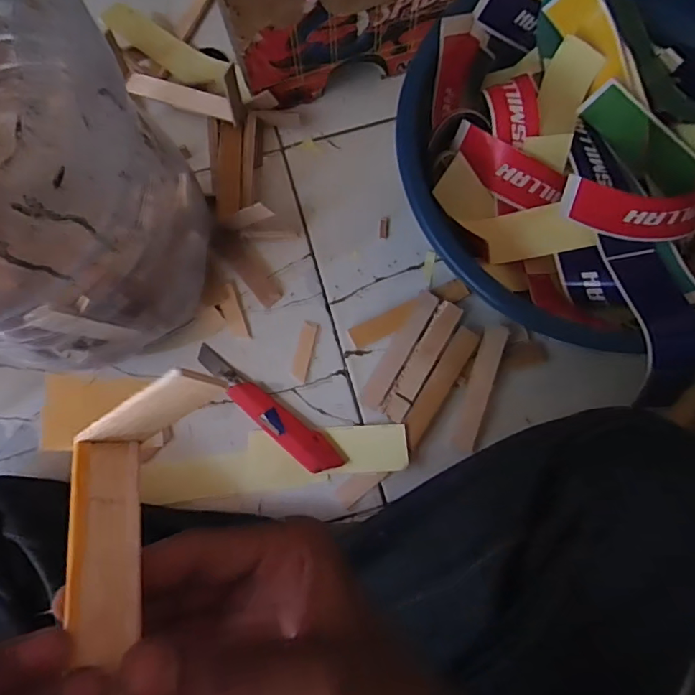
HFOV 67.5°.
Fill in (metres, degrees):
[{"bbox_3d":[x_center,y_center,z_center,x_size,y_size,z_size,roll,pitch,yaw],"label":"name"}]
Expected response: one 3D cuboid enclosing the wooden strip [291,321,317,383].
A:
[{"bbox_3d":[-0.044,0.004,0.537,0.015,0.004,0.061,12,79,2],"label":"wooden strip"}]

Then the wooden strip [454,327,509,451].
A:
[{"bbox_3d":[0.132,0.039,0.516,0.023,0.008,0.125,16,85,16],"label":"wooden strip"}]

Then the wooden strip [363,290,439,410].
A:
[{"bbox_3d":[0.054,0.001,0.528,0.021,0.015,0.130,30,80,5],"label":"wooden strip"}]

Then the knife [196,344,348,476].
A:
[{"bbox_3d":[-0.082,0.060,0.524,0.181,0.012,0.030,41,81,7],"label":"knife"}]

